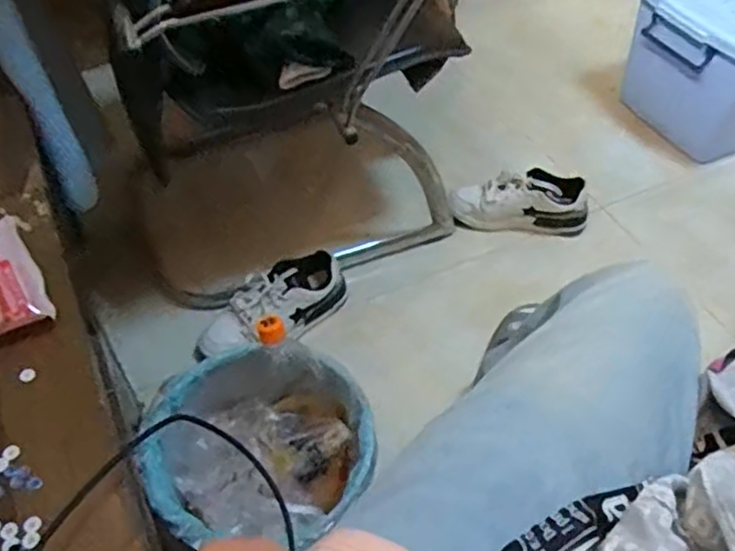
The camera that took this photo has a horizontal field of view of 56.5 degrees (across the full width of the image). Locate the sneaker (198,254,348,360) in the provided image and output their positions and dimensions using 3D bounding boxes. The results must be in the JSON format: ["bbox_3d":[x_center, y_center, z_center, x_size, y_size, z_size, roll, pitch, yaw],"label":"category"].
[{"bbox_3d":[-0.161,0.059,1.156,0.274,0.103,0.091,-29,56,-21],"label":"sneaker"}]

